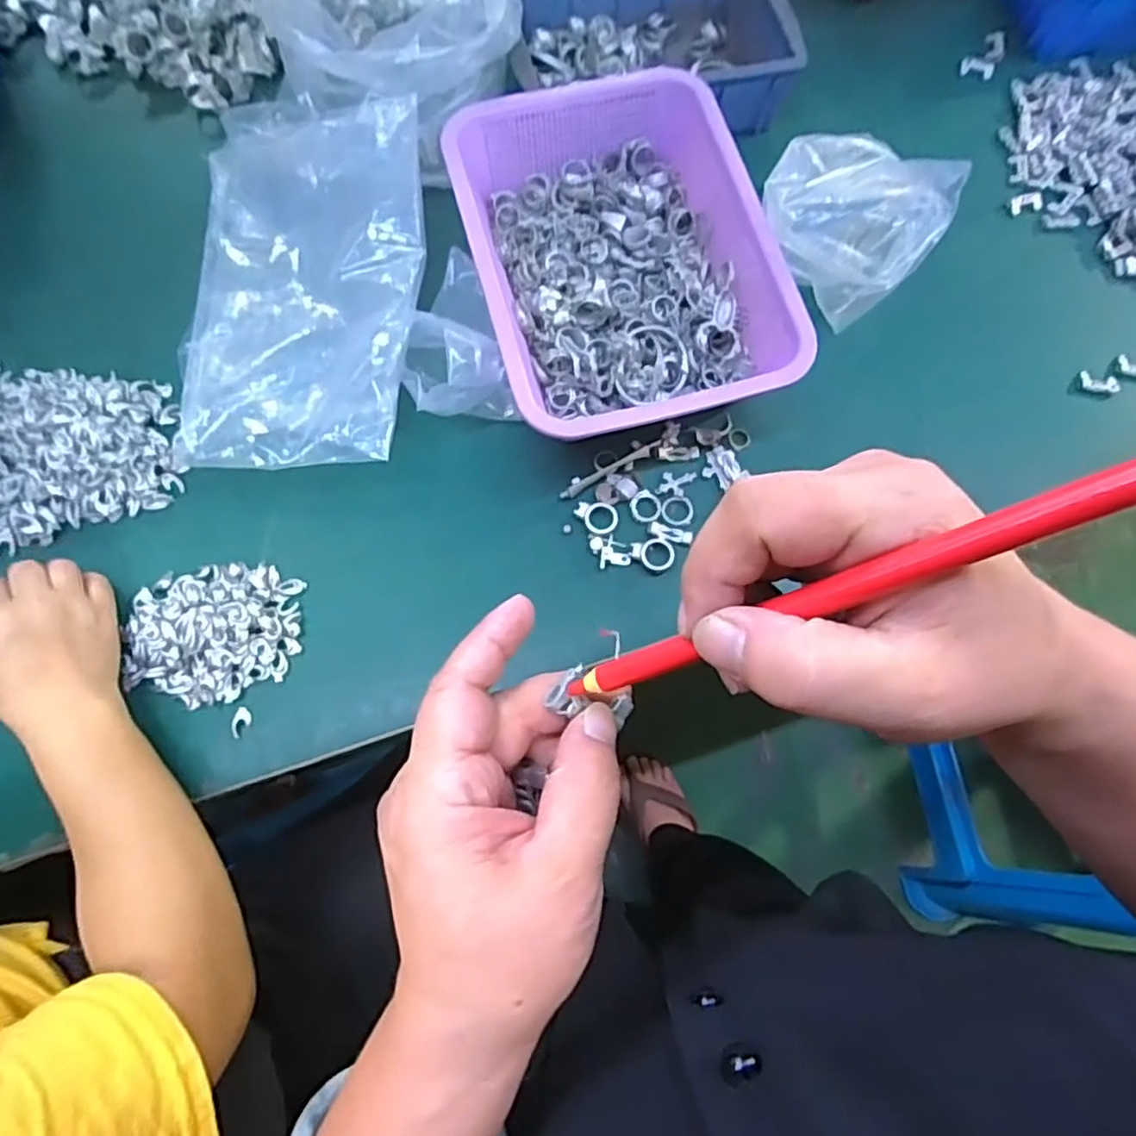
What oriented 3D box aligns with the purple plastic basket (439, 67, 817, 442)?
[{"bbox_3d":[0.037,-0.248,0.548,0.219,0.076,0.291,-15,78,-5],"label":"purple plastic basket"}]

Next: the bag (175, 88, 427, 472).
[{"bbox_3d":[-0.206,-0.242,0.535,0.186,0.046,0.350,-1,74,9],"label":"bag"}]

